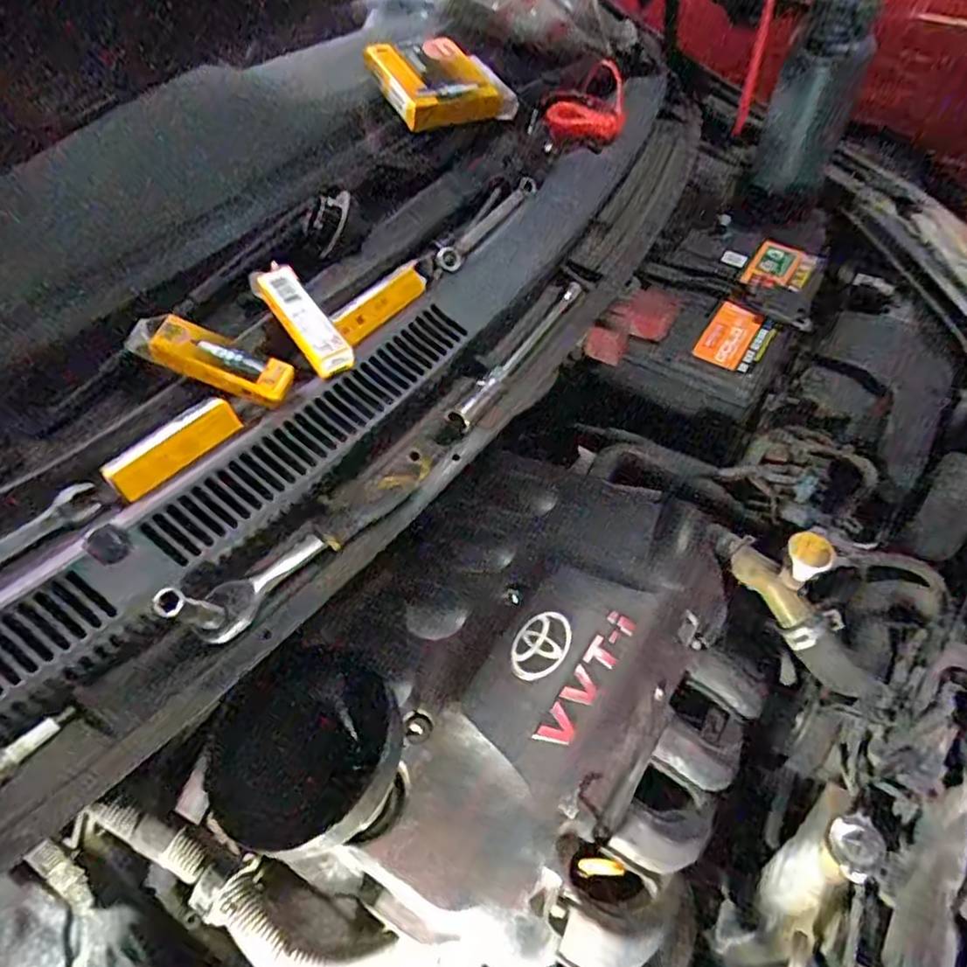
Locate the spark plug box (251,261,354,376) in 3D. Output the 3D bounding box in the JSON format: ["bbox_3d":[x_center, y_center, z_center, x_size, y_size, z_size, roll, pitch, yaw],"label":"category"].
[{"bbox_3d":[-0.128,-0.116,0.469,0.026,0.021,0.098,-34,77,-26],"label":"spark plug box"}]

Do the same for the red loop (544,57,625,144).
[{"bbox_3d":[0.115,-0.399,0.704,0.077,0.040,0.119,18,53,12],"label":"red loop"}]

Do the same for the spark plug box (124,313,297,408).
[{"bbox_3d":[-0.181,-0.084,0.444,0.108,0.027,0.023,20,52,-2],"label":"spark plug box"}]

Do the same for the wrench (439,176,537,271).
[{"bbox_3d":[0.006,-0.233,0.592,0.017,0.019,0.161,24,54,16],"label":"wrench"}]

